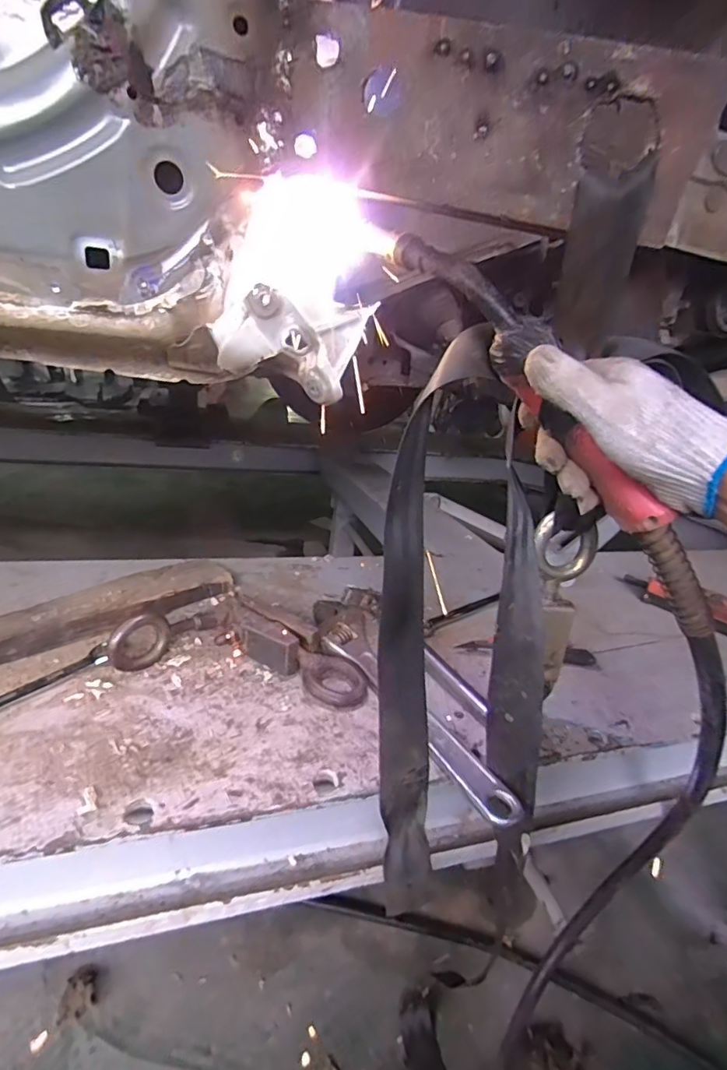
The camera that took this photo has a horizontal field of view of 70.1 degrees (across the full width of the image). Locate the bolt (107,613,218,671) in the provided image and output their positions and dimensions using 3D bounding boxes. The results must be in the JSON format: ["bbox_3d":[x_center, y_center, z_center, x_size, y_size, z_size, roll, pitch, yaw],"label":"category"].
[{"bbox_3d":[-0.221,0.111,0.572,0.027,0.056,0.119,21,25,34],"label":"bolt"}]

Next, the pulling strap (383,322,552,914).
[{"bbox_3d":[0.098,0.091,0.433,0.157,0.449,0.116,1,21,-16],"label":"pulling strap"}]

